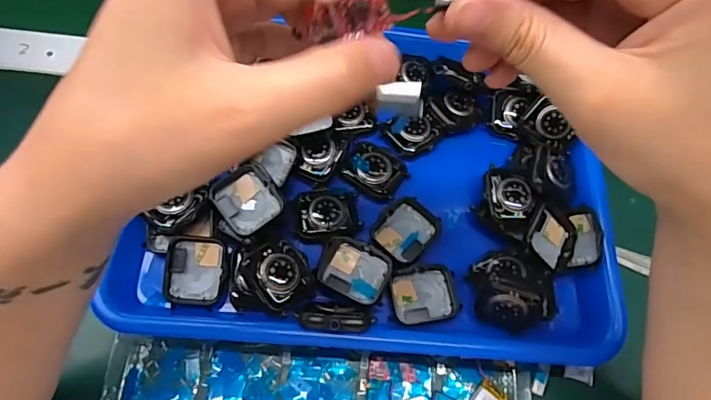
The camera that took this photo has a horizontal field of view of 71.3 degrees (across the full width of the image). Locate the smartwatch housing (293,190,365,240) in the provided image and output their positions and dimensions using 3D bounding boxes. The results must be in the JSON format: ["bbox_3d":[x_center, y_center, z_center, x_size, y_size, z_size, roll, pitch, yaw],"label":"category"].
[{"bbox_3d":[-0.019,0.009,0.338,0.044,0.008,0.035,-6,65,-7],"label":"smartwatch housing"}]

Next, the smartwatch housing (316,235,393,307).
[{"bbox_3d":[-0.002,0.047,0.321,0.046,0.014,0.035,22,65,6],"label":"smartwatch housing"}]

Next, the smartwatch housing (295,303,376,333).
[{"bbox_3d":[-0.012,0.073,0.299,0.044,0.039,0.018,12,64,1],"label":"smartwatch housing"}]

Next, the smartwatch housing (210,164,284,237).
[{"bbox_3d":[-0.069,0.001,0.319,0.037,0.011,0.038,-37,82,-19],"label":"smartwatch housing"}]

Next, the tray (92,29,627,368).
[{"bbox_3d":[0.015,-0.013,0.344,0.307,0.043,0.227,6,64,-2],"label":"tray"}]

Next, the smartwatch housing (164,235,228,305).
[{"bbox_3d":[-0.101,0.044,0.315,0.036,0.014,0.041,1,66,0],"label":"smartwatch housing"}]

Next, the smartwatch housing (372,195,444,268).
[{"bbox_3d":[0.034,0.020,0.339,0.038,0.006,0.043,38,68,13],"label":"smartwatch housing"}]

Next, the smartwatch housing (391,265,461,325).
[{"bbox_3d":[0.045,0.061,0.323,0.041,0.006,0.035,-6,65,-8],"label":"smartwatch housing"}]

